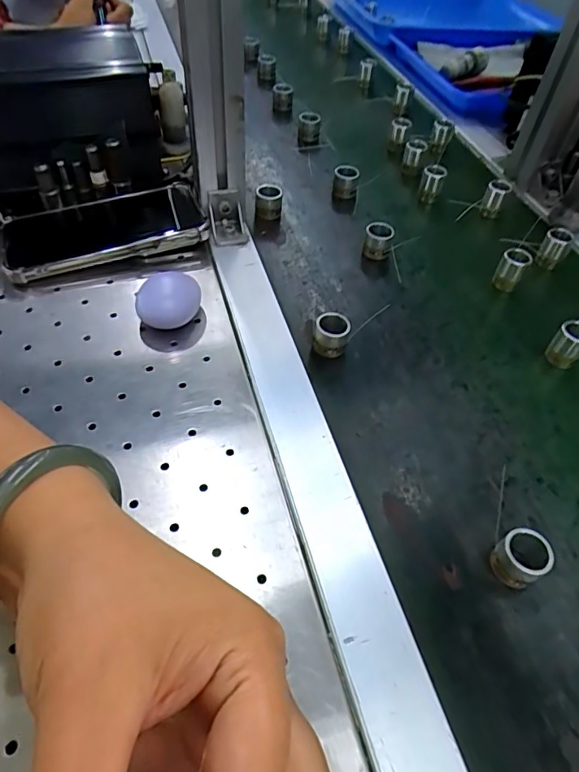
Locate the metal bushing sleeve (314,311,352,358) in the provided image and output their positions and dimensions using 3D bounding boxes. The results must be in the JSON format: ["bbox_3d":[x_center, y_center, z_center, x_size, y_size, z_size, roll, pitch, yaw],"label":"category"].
[{"bbox_3d":[0.031,-0.038,0.370,0.024,0.025,0.024,11,50,3],"label":"metal bushing sleeve"}]

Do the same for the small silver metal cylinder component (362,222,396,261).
[{"bbox_3d":[0.078,-0.128,0.445,0.023,0.029,0.018,15,51,6],"label":"small silver metal cylinder component"}]

